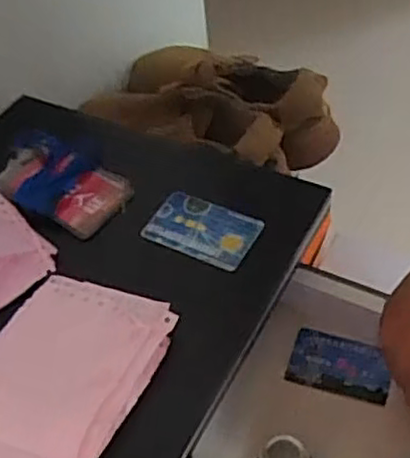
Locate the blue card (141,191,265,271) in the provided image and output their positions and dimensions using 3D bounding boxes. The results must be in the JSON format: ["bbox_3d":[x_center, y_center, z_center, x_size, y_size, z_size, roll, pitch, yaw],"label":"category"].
[{"bbox_3d":[-0.001,0.000,0.554,0.086,0.005,0.052,21,58,21],"label":"blue card"}]

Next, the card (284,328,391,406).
[{"bbox_3d":[0.115,0.114,0.588,0.083,0.009,0.052,13,60,16],"label":"card"}]

